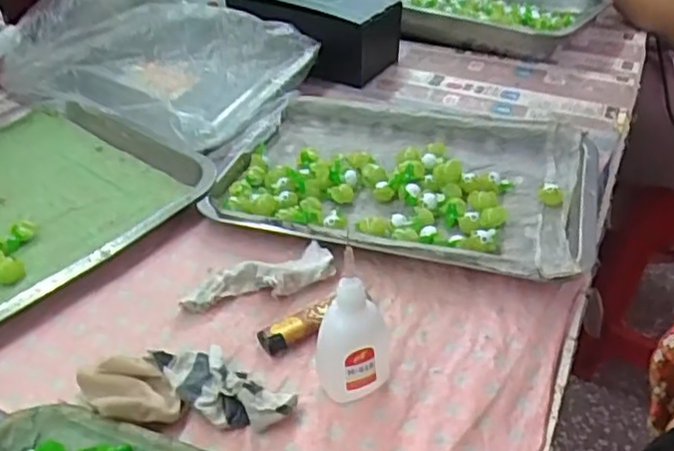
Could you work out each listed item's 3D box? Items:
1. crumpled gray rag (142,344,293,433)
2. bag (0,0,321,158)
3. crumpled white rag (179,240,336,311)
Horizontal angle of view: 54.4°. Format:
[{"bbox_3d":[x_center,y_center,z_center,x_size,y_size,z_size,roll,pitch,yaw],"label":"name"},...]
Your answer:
[{"bbox_3d":[-0.072,0.095,0.388,0.088,0.025,0.036,19,42,22],"label":"crumpled gray rag"},{"bbox_3d":[-0.192,-0.179,0.668,0.345,0.067,0.210,21,43,23],"label":"bag"},{"bbox_3d":[-0.056,0.036,0.464,0.108,0.021,0.037,-11,40,-15],"label":"crumpled white rag"}]

